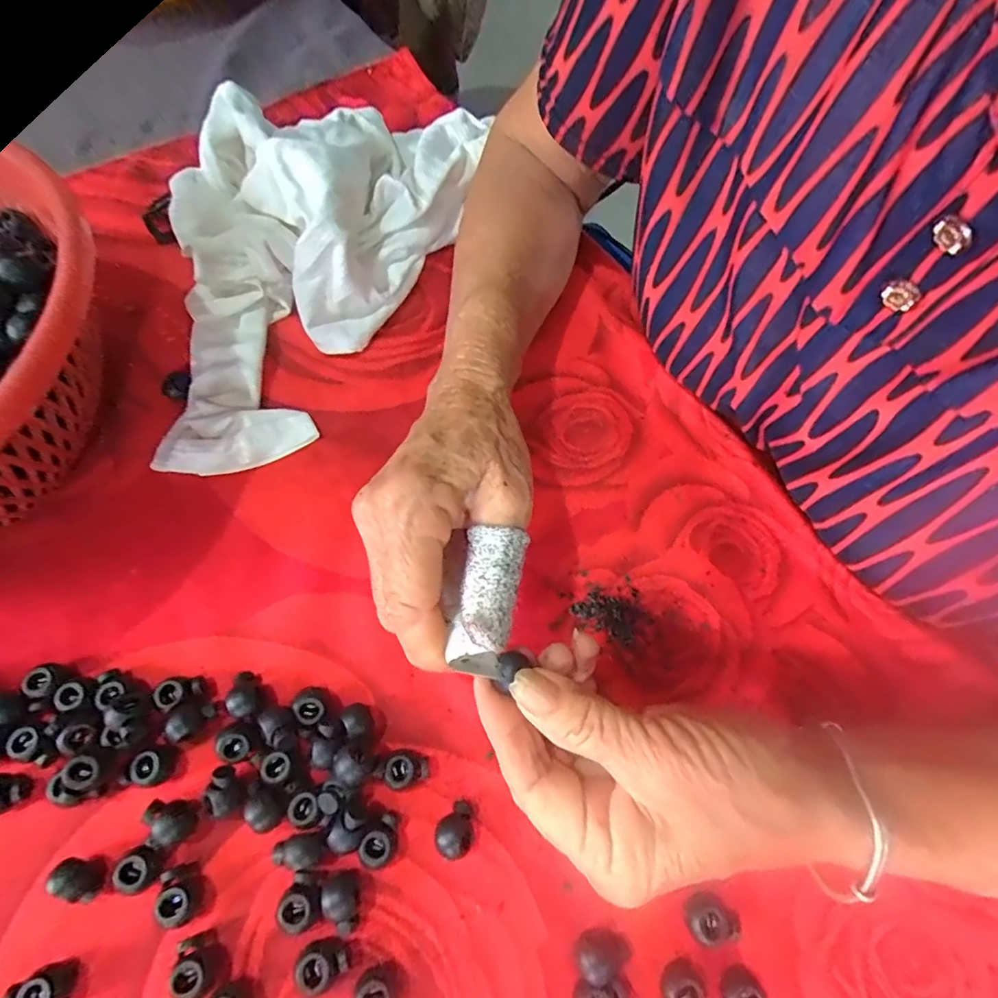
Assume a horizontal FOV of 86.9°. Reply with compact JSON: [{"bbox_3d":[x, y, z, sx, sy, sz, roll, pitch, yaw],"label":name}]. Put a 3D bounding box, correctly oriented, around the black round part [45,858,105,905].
[{"bbox_3d":[-0.159,0.143,0.198,0.016,0.011,0.011,21,65,8],"label":"black round part"}]

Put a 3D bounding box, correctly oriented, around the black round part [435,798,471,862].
[{"bbox_3d":[-0.017,0.134,0.212,0.014,0.013,0.019,39,69,16],"label":"black round part"}]

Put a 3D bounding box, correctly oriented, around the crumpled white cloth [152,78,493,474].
[{"bbox_3d":[-0.123,-0.160,0.310,0.150,0.071,0.299,24,66,10],"label":"crumpled white cloth"}]

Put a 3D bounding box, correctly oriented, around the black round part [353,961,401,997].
[{"bbox_3d":[-0.042,0.180,0.189,0.013,0.012,0.018,-23,67,-12],"label":"black round part"}]

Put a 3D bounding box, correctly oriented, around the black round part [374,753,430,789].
[{"bbox_3d":[-0.040,0.113,0.221,0.020,0.013,0.012,-16,66,-9],"label":"black round part"}]

